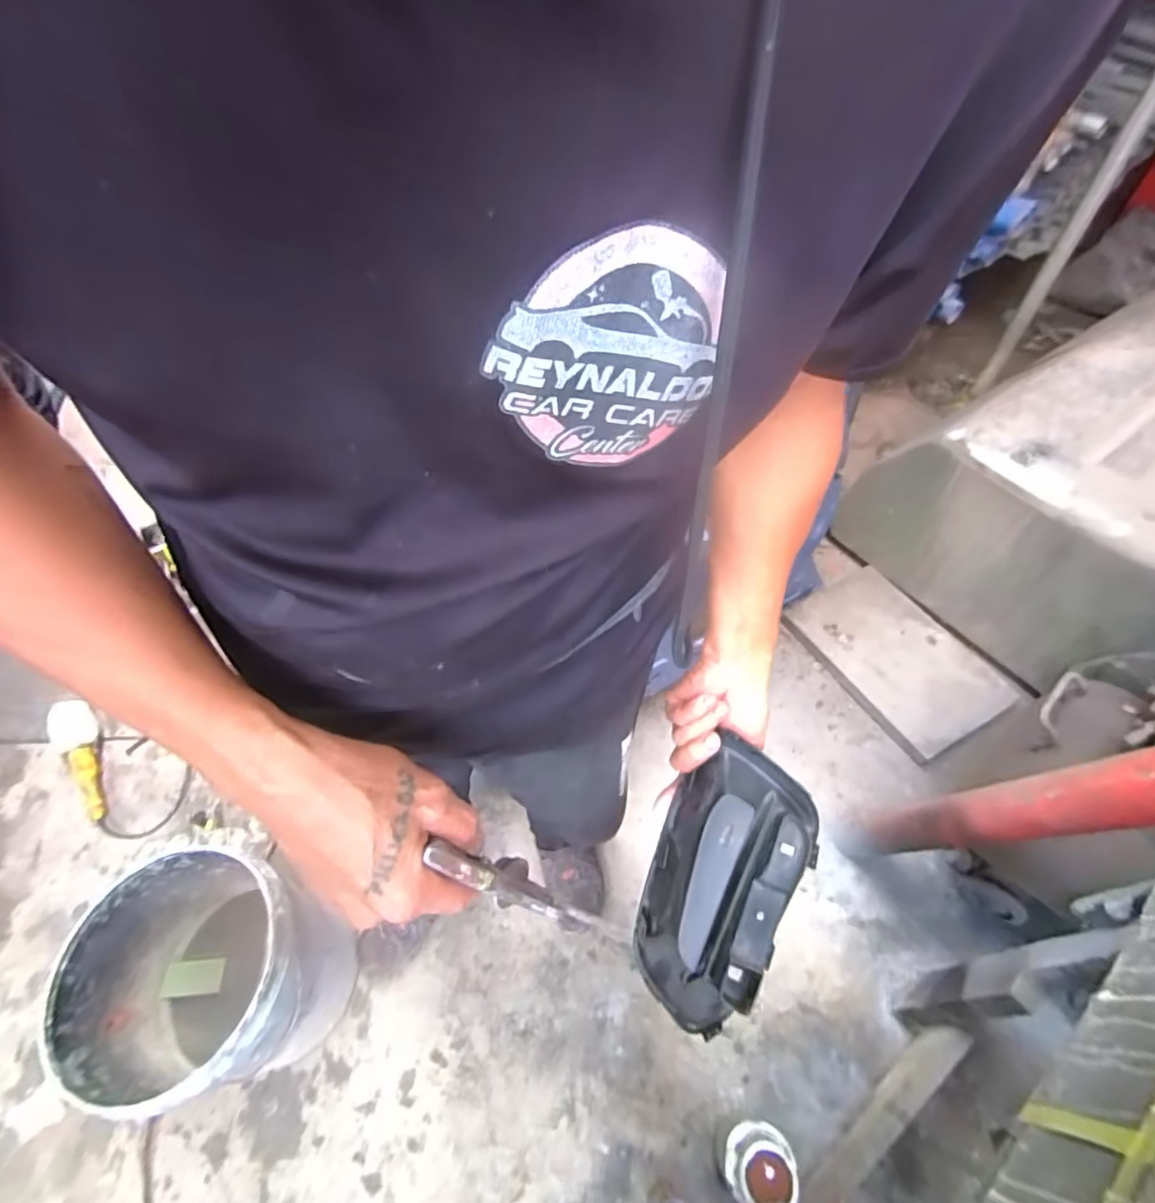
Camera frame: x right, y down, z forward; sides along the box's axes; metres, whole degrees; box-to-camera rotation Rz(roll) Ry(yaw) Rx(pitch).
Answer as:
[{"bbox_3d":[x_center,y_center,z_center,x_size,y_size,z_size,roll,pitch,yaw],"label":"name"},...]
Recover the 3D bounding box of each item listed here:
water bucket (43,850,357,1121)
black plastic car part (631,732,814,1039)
[{"bbox_3d":[-0.547,0.579,0.904,0.294,0.294,0.296,-1,55,2],"label":"water bucket"},{"bbox_3d":[0.125,0.272,0.519,0.122,0.073,0.286,17,101,11],"label":"black plastic car part"}]

